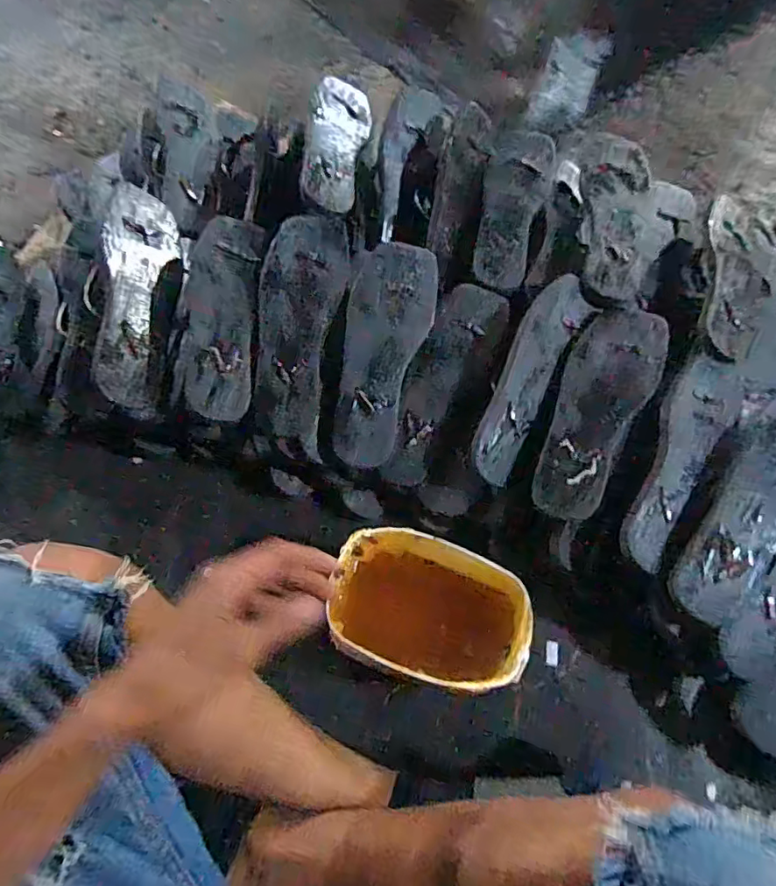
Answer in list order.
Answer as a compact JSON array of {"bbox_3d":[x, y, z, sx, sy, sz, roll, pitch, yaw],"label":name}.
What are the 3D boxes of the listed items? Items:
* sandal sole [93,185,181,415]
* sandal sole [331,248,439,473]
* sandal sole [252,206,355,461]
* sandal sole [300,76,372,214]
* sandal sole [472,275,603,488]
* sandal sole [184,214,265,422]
[{"bbox_3d":[-0.282,-0.166,0.613,0.077,0.015,0.273,18,65,-43],"label":"sandal sole"},{"bbox_3d":[-0.007,-0.107,0.639,0.092,0.031,0.265,12,85,4],"label":"sandal sole"},{"bbox_3d":[-0.104,-0.130,0.638,0.097,0.032,0.286,6,84,1],"label":"sandal sole"},{"bbox_3d":[-0.063,-0.387,0.699,0.077,0.018,0.231,15,63,-22],"label":"sandal sole"},{"bbox_3d":[0.160,-0.077,0.629,0.065,0.023,0.255,27,79,-10],"label":"sandal sole"},{"bbox_3d":[-0.188,-0.147,0.624,0.073,0.034,0.239,1,78,-2],"label":"sandal sole"}]

